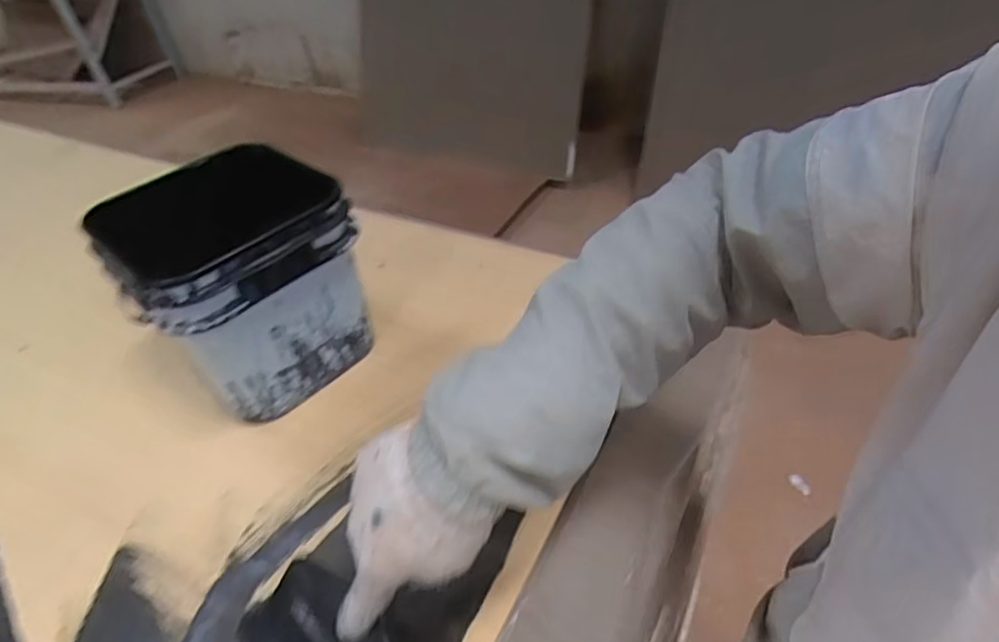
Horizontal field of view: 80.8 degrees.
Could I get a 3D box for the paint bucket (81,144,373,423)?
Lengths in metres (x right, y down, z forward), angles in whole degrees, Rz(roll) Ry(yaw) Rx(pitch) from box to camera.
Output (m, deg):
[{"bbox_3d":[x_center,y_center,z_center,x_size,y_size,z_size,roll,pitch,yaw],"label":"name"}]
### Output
[{"bbox_3d":[-0.271,-0.043,0.632,0.218,0.203,0.205,32,55,33],"label":"paint bucket"}]

